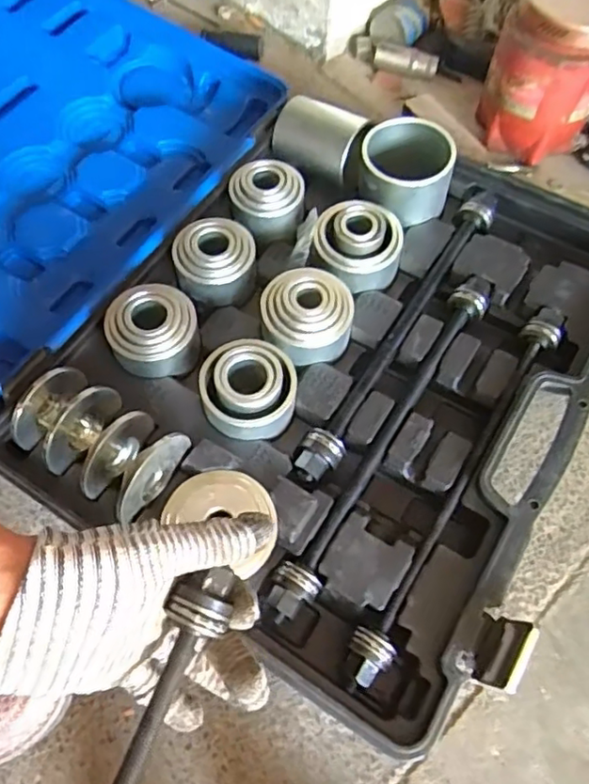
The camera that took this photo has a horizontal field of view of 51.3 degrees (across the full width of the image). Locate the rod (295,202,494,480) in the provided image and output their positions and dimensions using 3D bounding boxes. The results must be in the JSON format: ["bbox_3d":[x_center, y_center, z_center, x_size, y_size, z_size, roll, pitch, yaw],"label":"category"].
[{"bbox_3d":[0.099,-0.061,0.544,0.030,0.027,0.332,31,66,12],"label":"rod"}]

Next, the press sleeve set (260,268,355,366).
[{"bbox_3d":[0.010,-0.068,0.528,0.074,0.048,0.074,1,63,-2],"label":"press sleeve set"}]

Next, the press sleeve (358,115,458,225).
[{"bbox_3d":[0.106,-0.210,0.586,0.090,0.057,0.084,17,64,6],"label":"press sleeve"}]

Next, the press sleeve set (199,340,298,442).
[{"bbox_3d":[-0.038,-0.004,0.495,0.076,0.038,0.076,-5,64,-5],"label":"press sleeve set"}]

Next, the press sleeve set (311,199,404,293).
[{"bbox_3d":[0.059,-0.141,0.560,0.080,0.046,0.078,1,63,-2],"label":"press sleeve set"}]

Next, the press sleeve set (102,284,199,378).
[{"bbox_3d":[-0.119,-0.052,0.516,0.072,0.035,0.071,1,63,-2],"label":"press sleeve set"}]

